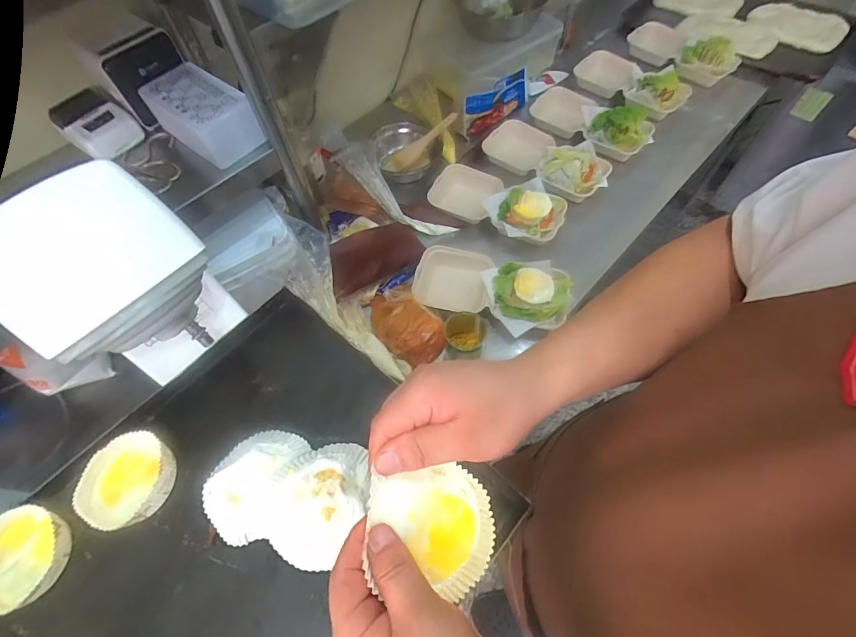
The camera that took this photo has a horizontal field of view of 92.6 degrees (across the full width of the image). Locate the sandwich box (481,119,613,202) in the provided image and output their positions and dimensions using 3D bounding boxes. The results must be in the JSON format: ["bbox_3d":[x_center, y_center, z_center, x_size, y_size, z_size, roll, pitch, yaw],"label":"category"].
[{"bbox_3d":[0.291,-0.396,0.997,0.177,0.053,0.292,-41,66,-18],"label":"sandwich box"}]

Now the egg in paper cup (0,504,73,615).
[{"bbox_3d":[-0.414,0.242,0.409,0.090,0.026,0.092,-2,60,3],"label":"egg in paper cup"}]

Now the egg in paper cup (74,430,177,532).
[{"bbox_3d":[-0.323,0.174,0.442,0.082,0.026,0.094,13,62,11],"label":"egg in paper cup"}]

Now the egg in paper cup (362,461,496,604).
[{"bbox_3d":[0.003,0.149,0.287,0.085,0.039,0.080,-2,60,3],"label":"egg in paper cup"}]

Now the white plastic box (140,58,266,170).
[{"bbox_3d":[-0.361,-0.329,0.658,0.195,0.062,0.103,36,69,21],"label":"white plastic box"}]

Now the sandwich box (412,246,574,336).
[{"bbox_3d":[0.124,-0.059,0.820,0.307,0.068,0.168,15,63,12],"label":"sandwich box"}]

